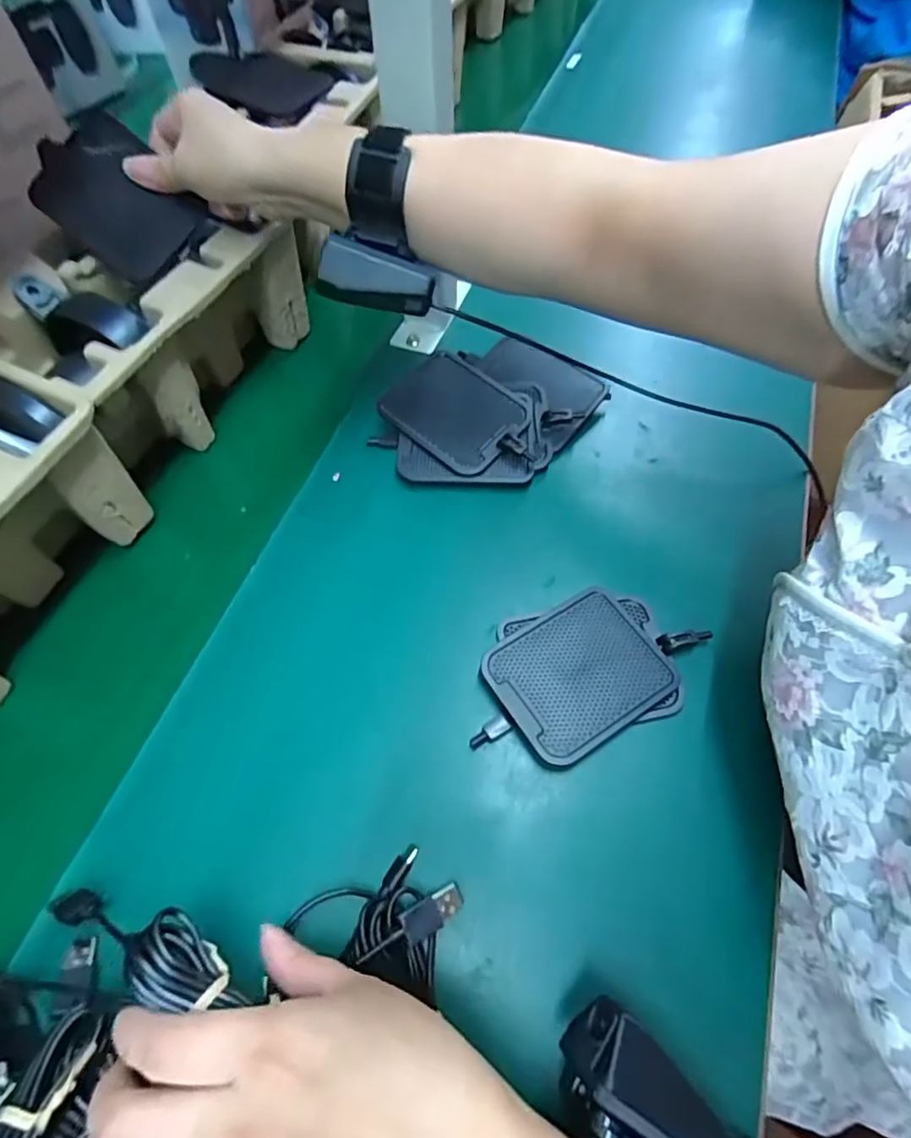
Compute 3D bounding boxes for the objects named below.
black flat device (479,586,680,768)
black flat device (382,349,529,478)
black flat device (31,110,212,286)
[{"bbox_3d":[0.073,0.060,0.332,0.100,0.009,0.079,-30,66,-14],"label":"black flat device"},{"bbox_3d":[0.004,-0.118,0.418,0.107,0.012,0.079,38,72,15],"label":"black flat device"},{"bbox_3d":[-0.230,-0.252,0.381,0.105,0.008,0.077,40,90,-4],"label":"black flat device"}]

